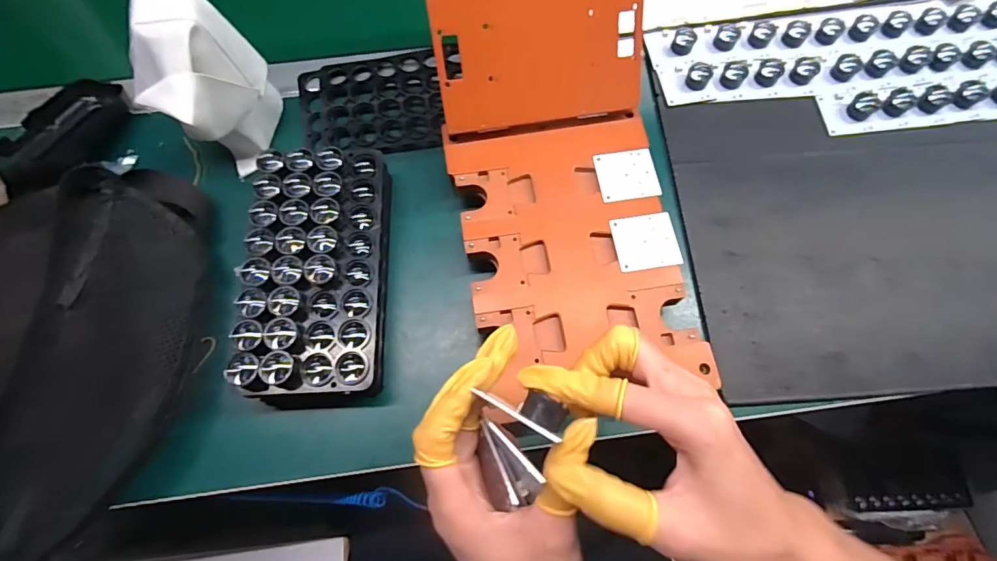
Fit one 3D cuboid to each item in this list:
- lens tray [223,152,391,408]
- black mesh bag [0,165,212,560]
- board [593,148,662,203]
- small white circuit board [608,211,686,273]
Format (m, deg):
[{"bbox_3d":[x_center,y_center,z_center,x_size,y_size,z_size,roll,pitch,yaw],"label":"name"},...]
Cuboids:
[{"bbox_3d":[-0.138,-0.007,0.362,0.098,0.050,0.193,-4,72,-1],"label":"lens tray"},{"bbox_3d":[-0.343,0.055,0.343,0.227,0.059,0.317,8,72,3],"label":"black mesh bag"},{"bbox_3d":[0.105,-0.087,0.382,0.047,0.004,0.044,-8,72,-2],"label":"board"},{"bbox_3d":[0.114,-0.030,0.362,0.047,0.004,0.044,-8,72,-2],"label":"small white circuit board"}]

